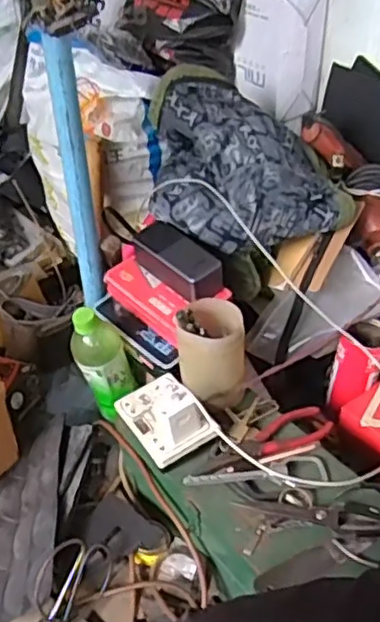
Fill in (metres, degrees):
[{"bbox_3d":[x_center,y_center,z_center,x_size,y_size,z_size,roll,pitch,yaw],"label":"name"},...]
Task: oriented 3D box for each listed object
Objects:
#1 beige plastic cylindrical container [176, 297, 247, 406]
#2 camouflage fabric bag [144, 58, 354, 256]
[{"bbox_3d":[0.026,0.049,0.812,0.081,0.097,0.082,-2,37,-1],"label":"beige plastic cylindrical container"},{"bbox_3d":[0.085,-0.213,0.926,0.285,0.177,0.186,1,37,3],"label":"camouflage fabric bag"}]

